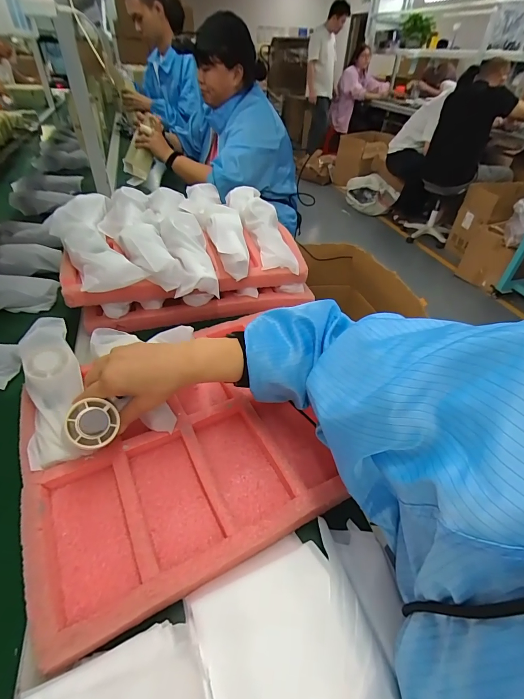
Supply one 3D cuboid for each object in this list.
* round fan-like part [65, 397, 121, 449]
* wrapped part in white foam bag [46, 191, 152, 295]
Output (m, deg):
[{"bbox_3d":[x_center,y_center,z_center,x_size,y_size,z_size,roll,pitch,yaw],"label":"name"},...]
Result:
[{"bbox_3d":[-0.180,0.079,0.362,0.050,0.020,0.050,-18,84,-35],"label":"round fan-like part"},{"bbox_3d":[-0.293,-0.193,0.589,0.107,0.058,0.288,-20,47,-25],"label":"wrapped part in white foam bag"}]

